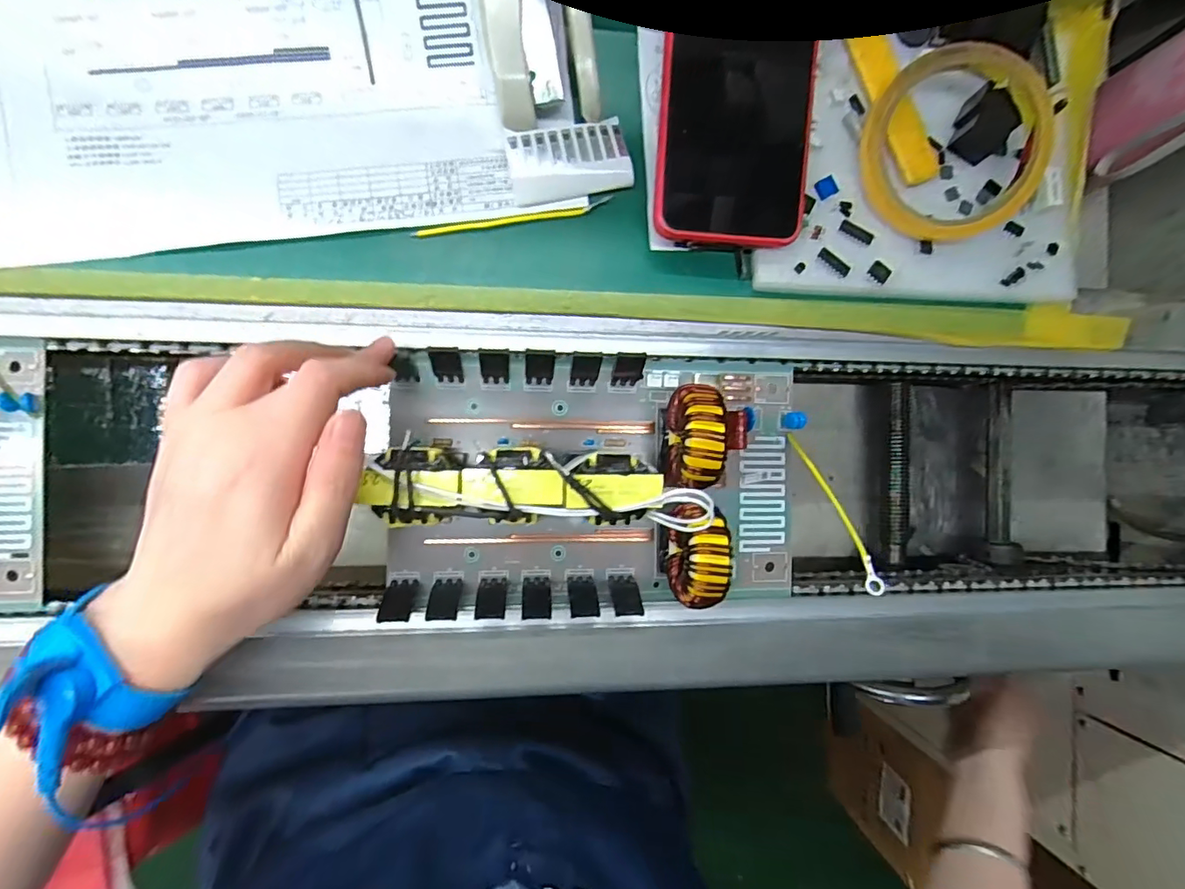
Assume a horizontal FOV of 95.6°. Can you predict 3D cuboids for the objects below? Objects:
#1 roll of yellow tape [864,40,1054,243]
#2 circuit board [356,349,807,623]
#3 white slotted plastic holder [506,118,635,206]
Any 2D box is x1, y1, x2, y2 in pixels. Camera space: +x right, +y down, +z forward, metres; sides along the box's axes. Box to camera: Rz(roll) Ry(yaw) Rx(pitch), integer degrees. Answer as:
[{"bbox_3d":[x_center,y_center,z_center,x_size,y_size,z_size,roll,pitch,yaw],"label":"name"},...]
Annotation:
[{"bbox_3d":[0.191,-0.156,0.282,0.092,0.014,0.092,-10,100,8],"label":"roll of yellow tape"},{"bbox_3d":[0.006,0.023,0.272,0.219,0.059,0.134,1,93,-7],"label":"circuit board"},{"bbox_3d":[-0.012,-0.146,0.276,0.062,0.012,0.032,-14,93,-11],"label":"white slotted plastic holder"}]

